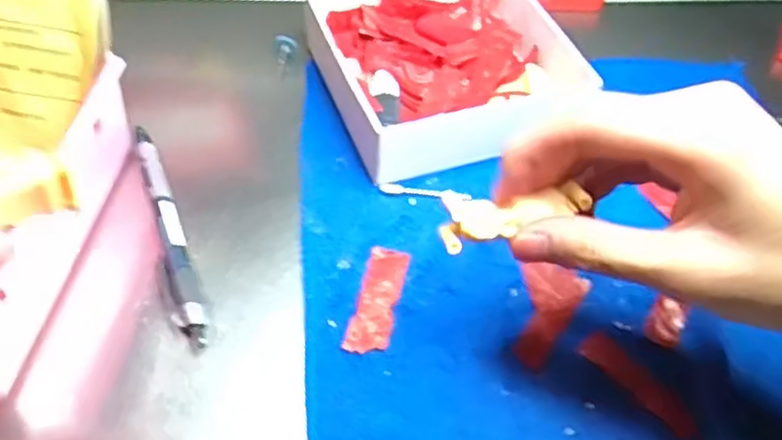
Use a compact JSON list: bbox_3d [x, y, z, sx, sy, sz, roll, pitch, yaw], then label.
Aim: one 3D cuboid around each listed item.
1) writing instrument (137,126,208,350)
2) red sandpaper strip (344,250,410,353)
[{"bbox_3d":[-0.113,0.003,0.354,0.015,0.010,0.135,-14,56,-16],"label":"writing instrument"},{"bbox_3d":[-0.006,0.038,0.340,0.020,0.004,0.057,14,53,5],"label":"red sandpaper strip"}]

